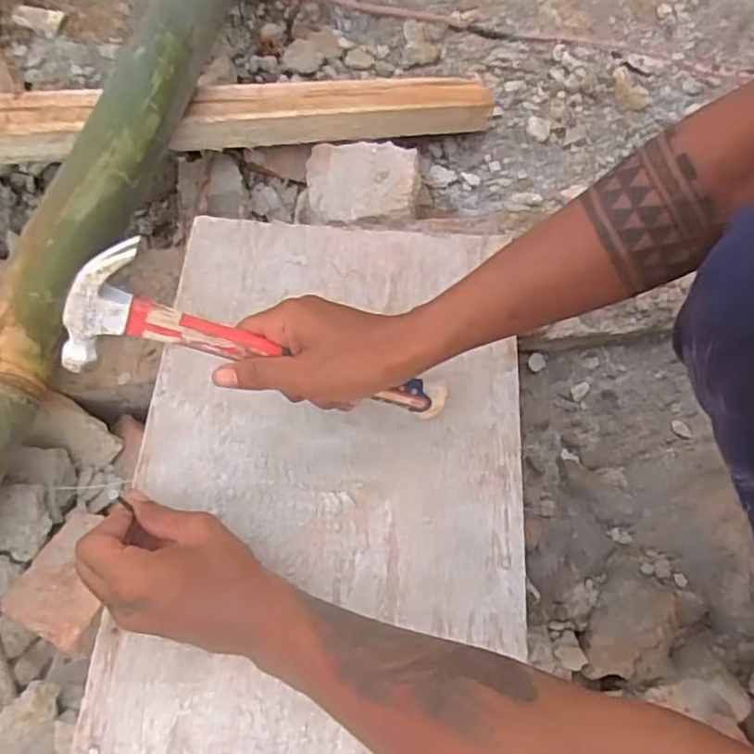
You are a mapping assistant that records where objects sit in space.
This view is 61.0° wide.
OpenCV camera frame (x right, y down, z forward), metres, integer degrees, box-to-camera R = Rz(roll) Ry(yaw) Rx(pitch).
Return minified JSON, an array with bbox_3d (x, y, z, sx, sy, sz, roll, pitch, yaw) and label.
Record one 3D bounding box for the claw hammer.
[{"bbox_3d":[-0.072,-0.017,0.445,0.263,0.094,0.032,13,35,-23],"label":"claw hammer"}]

